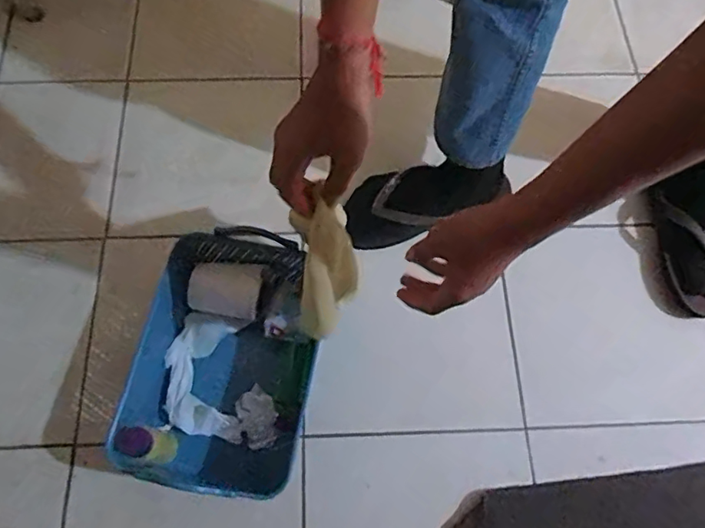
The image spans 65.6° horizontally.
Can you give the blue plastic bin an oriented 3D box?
[{"bbox_3d":[-0.162,0.116,0.704,0.231,0.129,0.325,14,68,1],"label":"blue plastic bin"}]

